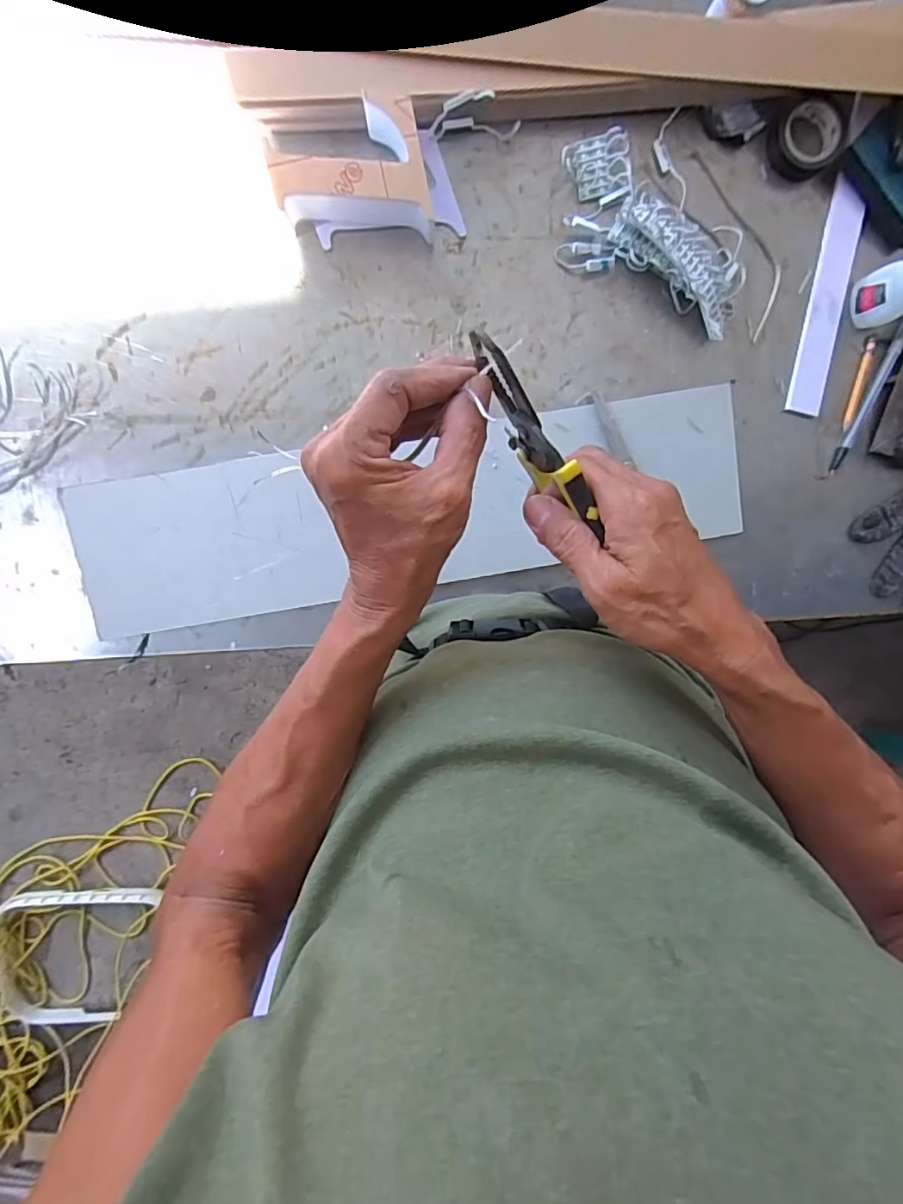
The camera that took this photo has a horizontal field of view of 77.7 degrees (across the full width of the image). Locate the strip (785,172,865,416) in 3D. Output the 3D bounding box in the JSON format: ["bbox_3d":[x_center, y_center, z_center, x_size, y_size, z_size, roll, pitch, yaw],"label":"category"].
[{"bbox_3d":[0.339,-0.270,0.506,0.028,0.011,0.192,7,98,-4],"label":"strip"}]

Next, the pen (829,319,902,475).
[{"bbox_3d":[0.390,-0.191,0.517,0.013,0.013,0.150,20,97,-6],"label":"pen"}]

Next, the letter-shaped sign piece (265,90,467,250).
[{"bbox_3d":[-0.067,-0.354,0.456,0.151,0.046,0.101,-4,99,-2],"label":"letter-shaped sign piece"}]

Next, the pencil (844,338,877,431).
[{"bbox_3d":[0.378,-0.203,0.520,0.010,0.004,0.082,13,98,-5],"label":"pencil"}]

